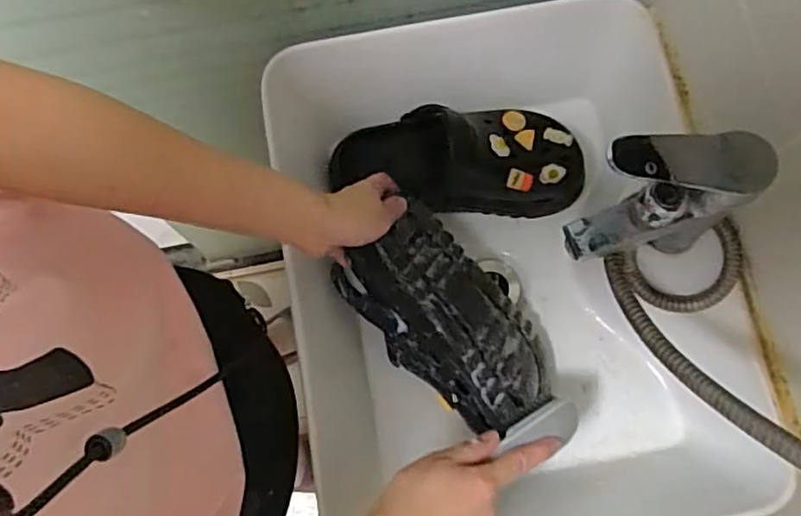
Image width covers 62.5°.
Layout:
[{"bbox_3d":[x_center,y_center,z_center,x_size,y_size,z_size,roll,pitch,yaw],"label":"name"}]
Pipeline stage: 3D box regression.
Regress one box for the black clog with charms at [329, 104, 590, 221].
[{"bbox_3d":[0.052,-0.094,0.638,0.237,0.082,0.088,0,76,0],"label":"black clog with charms"}]

